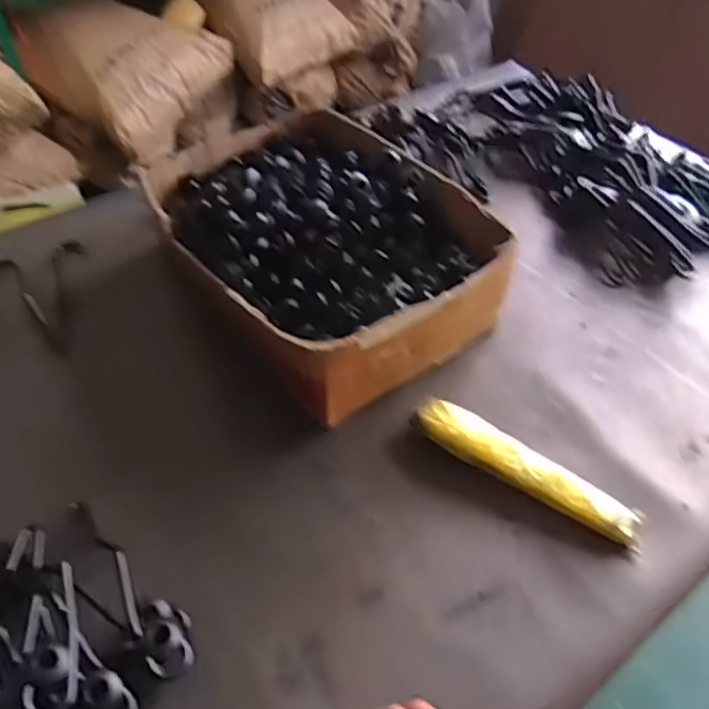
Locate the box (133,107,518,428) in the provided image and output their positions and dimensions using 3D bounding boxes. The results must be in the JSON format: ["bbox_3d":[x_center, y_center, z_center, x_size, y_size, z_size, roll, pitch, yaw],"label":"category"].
[{"bbox_3d":[-0.047,-0.144,0.754,0.326,0.154,0.429,-28,55,-26],"label":"box"}]

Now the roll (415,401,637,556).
[{"bbox_3d":[0.174,0.120,0.602,0.239,0.041,0.046,28,52,21],"label":"roll"}]

